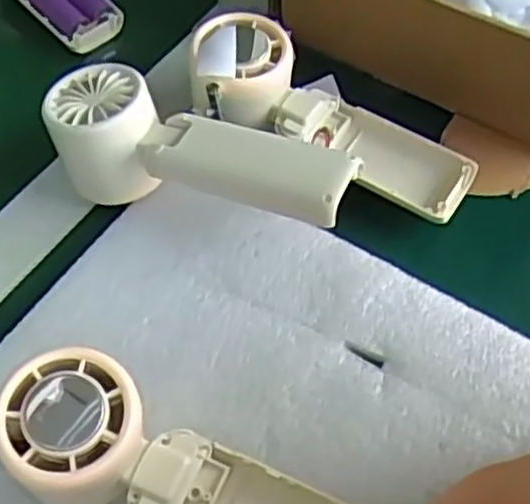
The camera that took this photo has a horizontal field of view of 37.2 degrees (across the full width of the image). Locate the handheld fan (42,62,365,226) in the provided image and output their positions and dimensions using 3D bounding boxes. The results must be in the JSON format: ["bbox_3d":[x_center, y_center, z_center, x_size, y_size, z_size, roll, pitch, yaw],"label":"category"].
[{"bbox_3d":[-0.036,-0.043,0.402,0.162,0.060,0.052,21,60,14],"label":"handheld fan"}]

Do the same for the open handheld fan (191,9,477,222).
[{"bbox_3d":[0.032,-0.070,0.423,0.165,0.035,0.061,30,54,1],"label":"open handheld fan"}]

